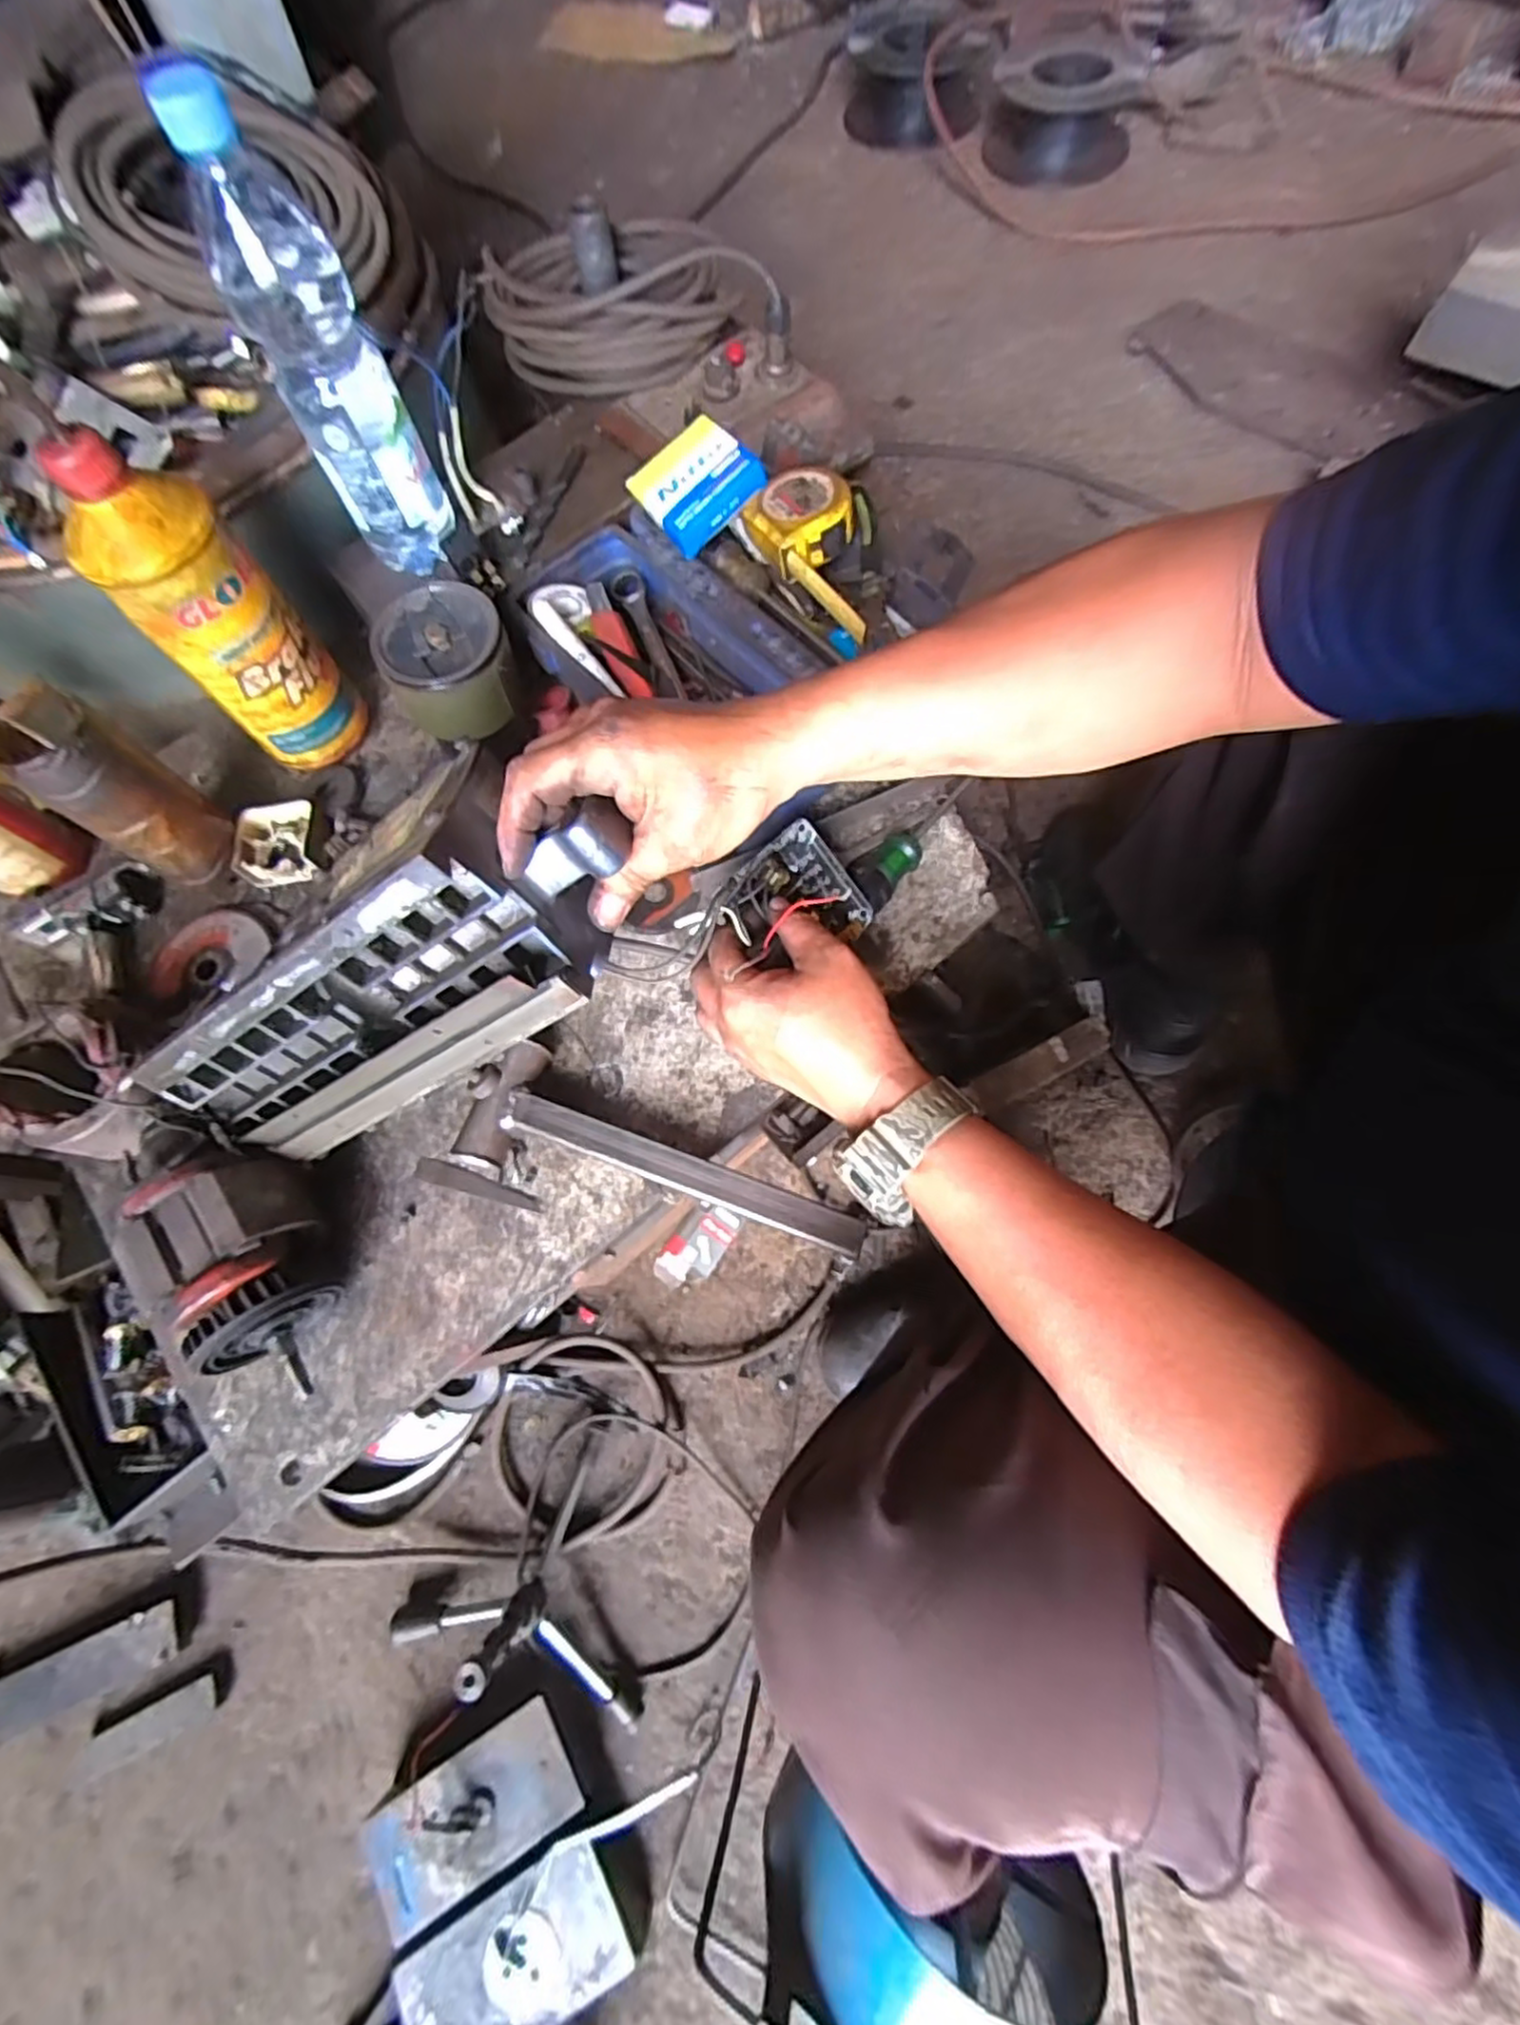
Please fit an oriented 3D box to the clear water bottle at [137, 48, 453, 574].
[{"bbox_3d":[-0.259,-0.387,0.452,0.066,0.234,0.060,-27,70,-5],"label":"clear water bottle"}]

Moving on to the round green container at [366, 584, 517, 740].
[{"bbox_3d":[-0.218,-0.247,0.520,0.082,0.054,0.086,-2,69,4],"label":"round green container"}]

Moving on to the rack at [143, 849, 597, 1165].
[{"bbox_3d":[-0.219,0.014,0.386,0.258,0.089,0.061,-26,69,22],"label":"rack"}]

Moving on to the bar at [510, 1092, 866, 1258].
[{"bbox_3d":[-0.047,0.102,0.468,0.229,0.028,0.024,19,72,8],"label":"bar"}]

